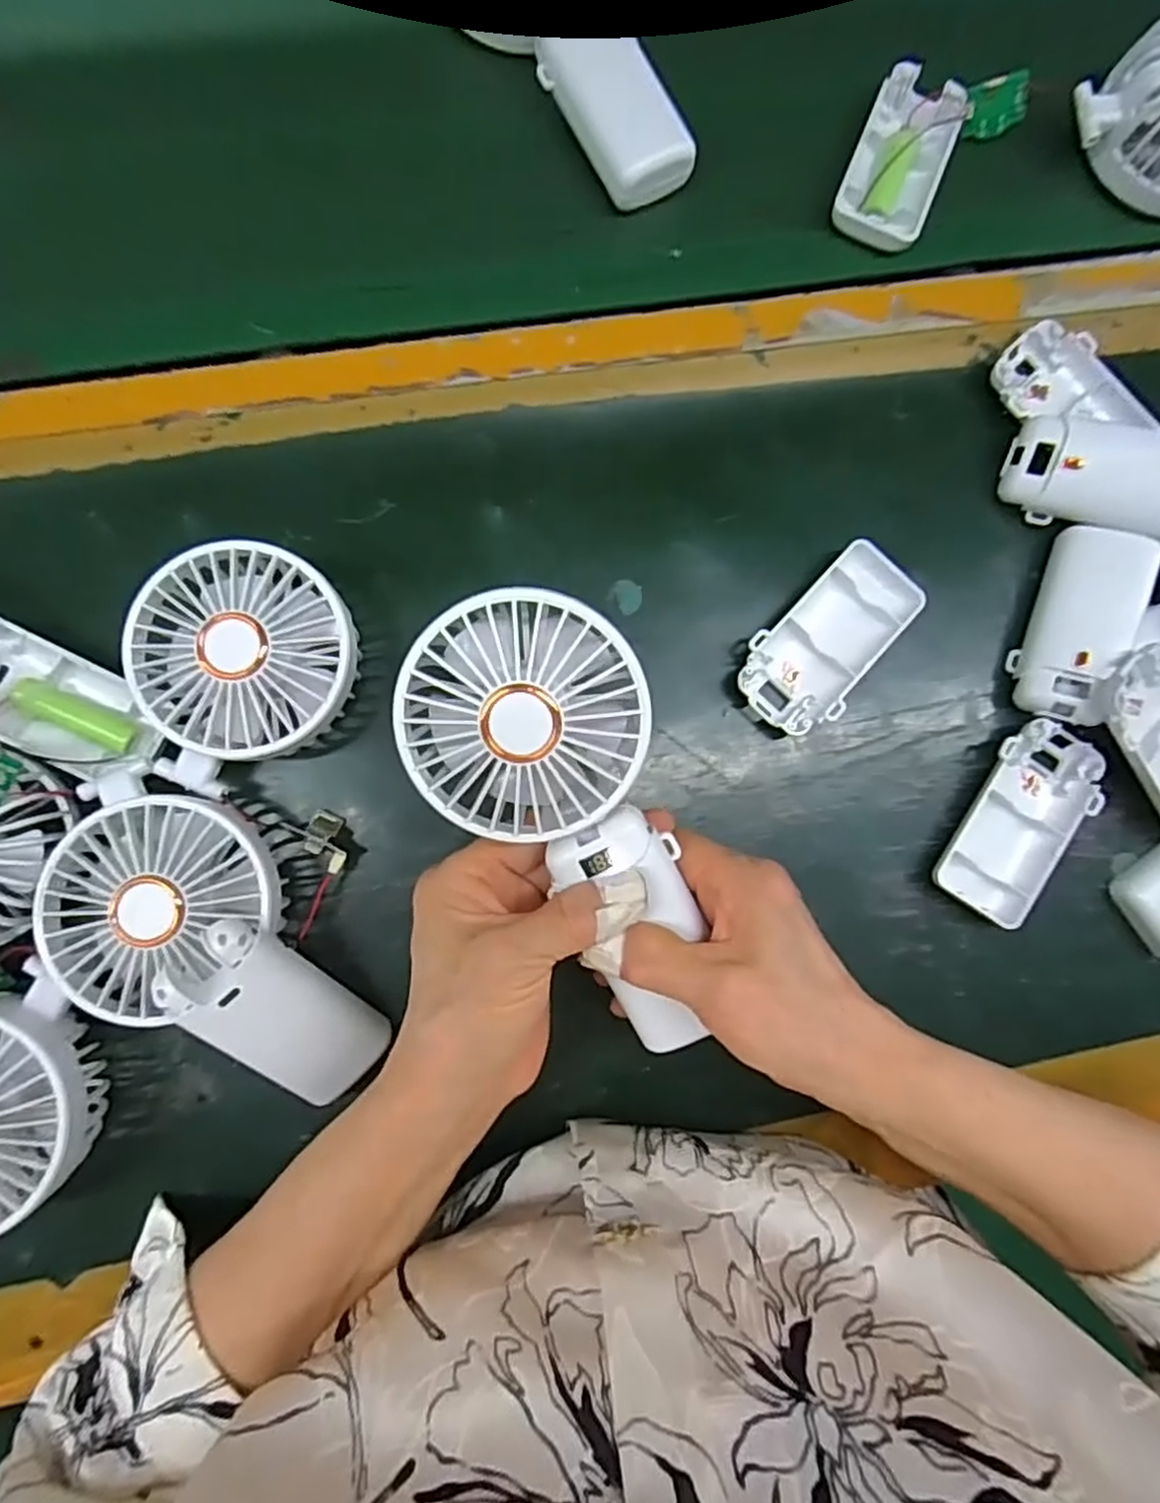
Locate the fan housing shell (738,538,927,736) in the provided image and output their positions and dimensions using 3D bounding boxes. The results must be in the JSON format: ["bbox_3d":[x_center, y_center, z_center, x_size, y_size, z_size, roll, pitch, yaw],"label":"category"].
[{"bbox_3d":[0.116,-0.052,0.340,0.049,0.016,0.094,40,83,1],"label":"fan housing shell"}]

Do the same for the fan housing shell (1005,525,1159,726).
[{"bbox_3d":[0.238,-0.060,0.340,0.039,0.027,0.092,23,83,-1],"label":"fan housing shell"}]

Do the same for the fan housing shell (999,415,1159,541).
[{"bbox_3d":[0.249,-0.126,0.334,0.093,0.028,0.038,18,83,16],"label":"fan housing shell"}]

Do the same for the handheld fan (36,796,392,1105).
[{"bbox_3d":[-0.141,0.080,0.293,0.145,0.060,0.087,36,83,1],"label":"handheld fan"}]

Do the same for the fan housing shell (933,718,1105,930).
[{"bbox_3d":[0.207,0.033,0.340,0.050,0.017,0.095,30,83,0],"label":"fan housing shell"}]

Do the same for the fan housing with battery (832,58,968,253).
[{"bbox_3d":[0.164,-0.303,0.369,0.044,0.016,0.094,23,83,-1],"label":"fan housing with battery"}]

